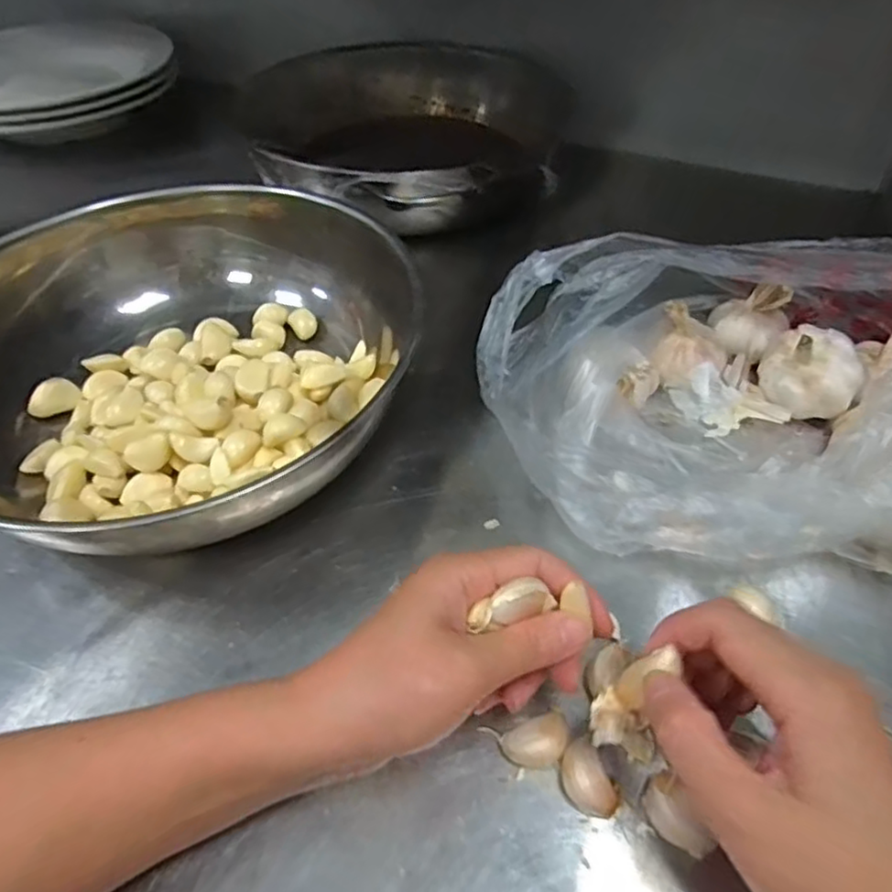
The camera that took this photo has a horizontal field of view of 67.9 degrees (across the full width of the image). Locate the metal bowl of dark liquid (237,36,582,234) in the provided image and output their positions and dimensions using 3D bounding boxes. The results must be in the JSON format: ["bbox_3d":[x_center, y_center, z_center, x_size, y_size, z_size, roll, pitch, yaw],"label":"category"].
[{"bbox_3d":[-0.041,-0.301,0.644,0.290,0.075,0.284,-1,47,1],"label":"metal bowl of dark liquid"}]

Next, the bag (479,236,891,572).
[{"bbox_3d":[0.186,-0.046,0.396,0.329,0.113,0.220,5,48,6],"label":"bag"}]

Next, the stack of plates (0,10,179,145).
[{"bbox_3d":[-0.480,-0.436,0.798,0.280,0.066,0.226,-24,50,-20],"label":"stack of plates"}]

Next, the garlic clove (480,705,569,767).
[{"bbox_3d":[0.039,0.137,0.307,0.037,0.010,0.023,-13,48,-10],"label":"garlic clove"}]

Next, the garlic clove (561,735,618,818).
[{"bbox_3d":[0.062,0.149,0.296,0.019,0.011,0.032,-13,48,-10],"label":"garlic clove"}]

